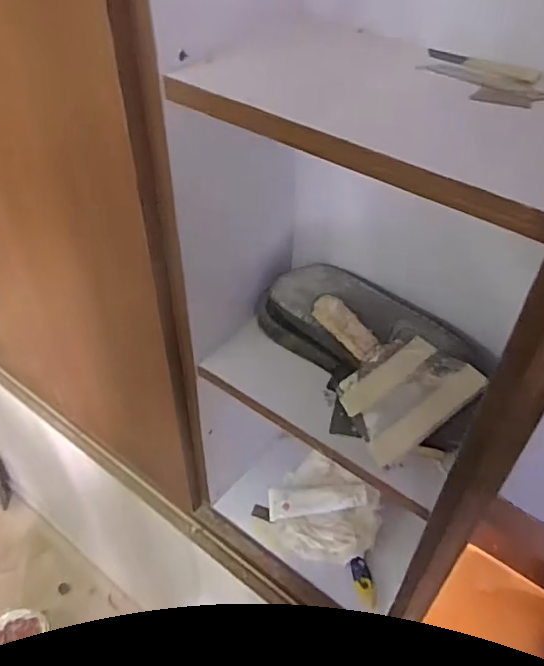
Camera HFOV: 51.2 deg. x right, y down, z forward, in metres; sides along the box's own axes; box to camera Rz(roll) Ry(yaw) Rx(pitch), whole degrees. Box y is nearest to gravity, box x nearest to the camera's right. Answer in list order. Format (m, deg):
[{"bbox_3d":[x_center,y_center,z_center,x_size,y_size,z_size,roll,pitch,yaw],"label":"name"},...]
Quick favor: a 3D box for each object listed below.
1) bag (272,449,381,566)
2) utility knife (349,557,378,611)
[{"bbox_3d":[0.091,0.291,0.947,0.182,0.051,0.168,34,53,29],"label":"bag"},{"bbox_3d":[0.144,0.386,0.878,0.030,0.013,0.074,-13,64,-14],"label":"utility knife"}]

